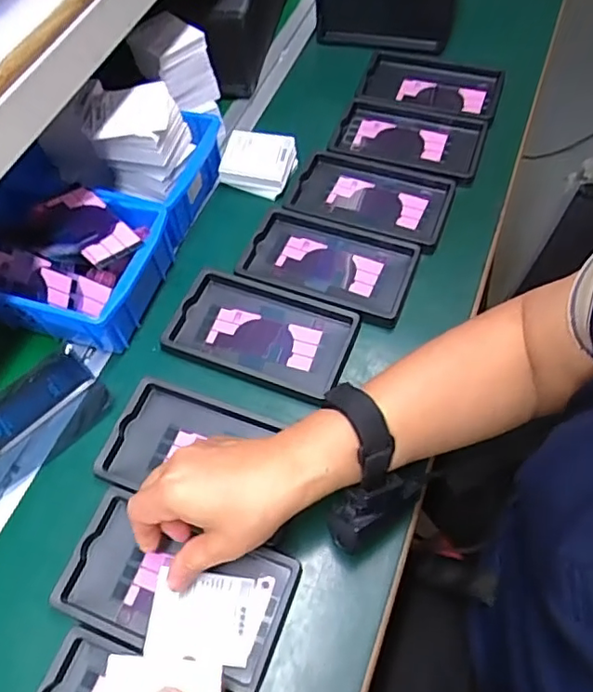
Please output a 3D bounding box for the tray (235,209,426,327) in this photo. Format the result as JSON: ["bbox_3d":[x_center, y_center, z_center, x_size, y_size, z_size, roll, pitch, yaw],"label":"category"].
[{"bbox_3d":[0.031,-0.084,0.563,0.162,0.017,0.098,19,63,14],"label":"tray"}]

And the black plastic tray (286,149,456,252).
[{"bbox_3d":[0.078,-0.153,0.609,0.156,0.022,0.096,18,62,13],"label":"black plastic tray"}]

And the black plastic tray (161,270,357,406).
[{"bbox_3d":[-0.032,-0.013,0.525,0.158,0.019,0.095,18,62,13],"label":"black plastic tray"}]

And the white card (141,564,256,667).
[{"bbox_3d":[-0.067,0.188,0.404,0.067,0.006,0.055,8,60,-4],"label":"white card"}]

